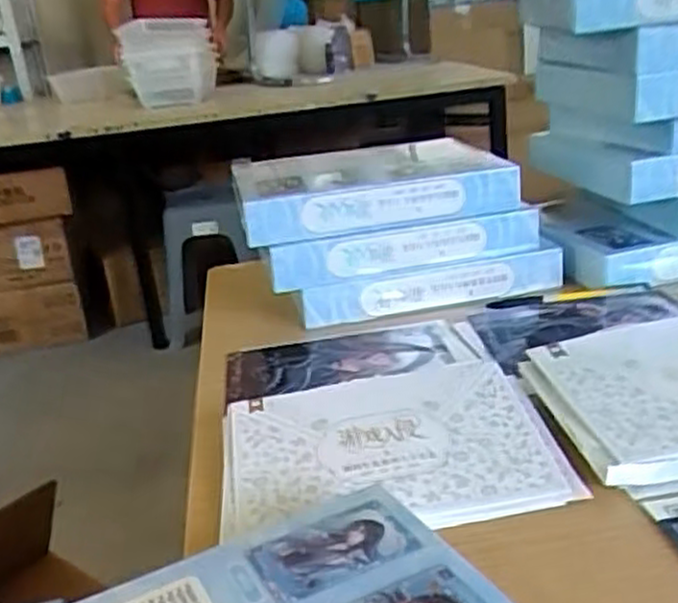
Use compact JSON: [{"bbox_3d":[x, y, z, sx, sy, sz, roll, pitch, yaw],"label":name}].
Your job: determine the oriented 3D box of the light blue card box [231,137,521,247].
[{"bbox_3d":[0.025,-0.117,0.743,0.250,0.051,0.191,-9,22,-7],"label":"light blue card box"}]

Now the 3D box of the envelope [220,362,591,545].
[{"bbox_3d":[0.026,0.082,0.453,0.189,0.013,0.135,-8,30,-3],"label":"envelope"}]

